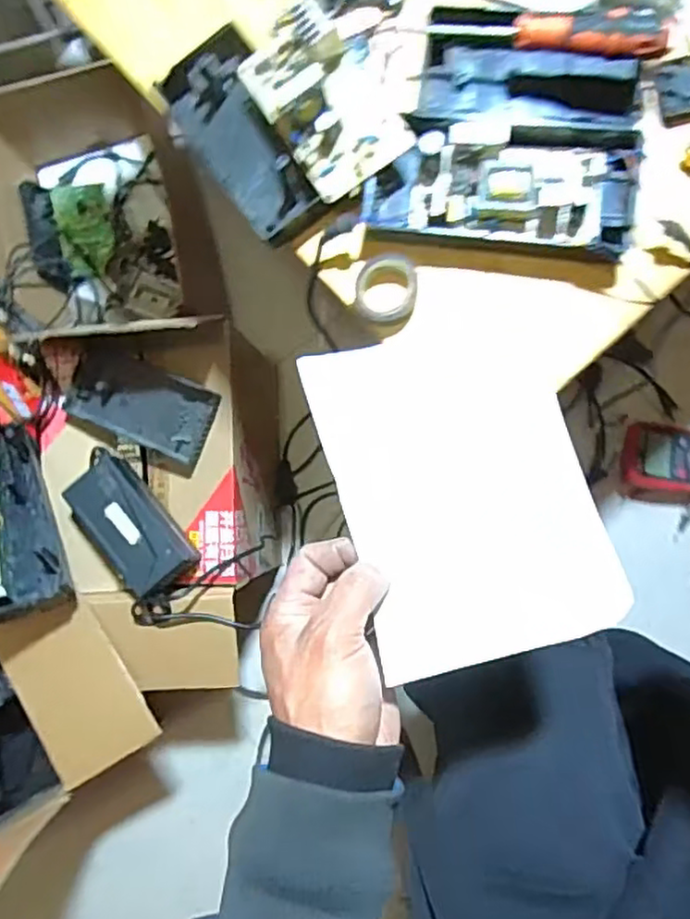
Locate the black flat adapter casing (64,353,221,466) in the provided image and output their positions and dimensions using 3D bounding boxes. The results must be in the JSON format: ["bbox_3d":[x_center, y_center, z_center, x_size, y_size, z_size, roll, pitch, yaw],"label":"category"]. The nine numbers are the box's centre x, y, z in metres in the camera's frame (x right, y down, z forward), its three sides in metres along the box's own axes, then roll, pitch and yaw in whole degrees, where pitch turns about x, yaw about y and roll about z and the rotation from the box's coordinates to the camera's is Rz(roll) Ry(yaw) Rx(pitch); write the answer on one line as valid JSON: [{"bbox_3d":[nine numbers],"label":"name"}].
[{"bbox_3d":[-0.239,-0.067,0.772,0.170,0.030,0.089,23,90,8],"label":"black flat adapter casing"}]

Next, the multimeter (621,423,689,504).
[{"bbox_3d":[0.497,0.011,0.940,0.190,0.050,0.107,9,88,8],"label":"multimeter"}]

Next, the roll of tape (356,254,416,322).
[{"bbox_3d":[0.029,-0.121,0.466,0.043,0.017,0.043,0,86,7],"label":"roll of tape"}]

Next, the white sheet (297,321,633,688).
[{"bbox_3d":[0.062,0.012,0.357,0.129,0.030,0.186,-16,75,7],"label":"white sheet"}]

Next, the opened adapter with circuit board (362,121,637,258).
[{"bbox_3d":[0.108,-0.184,0.454,0.183,0.037,0.089,10,88,8],"label":"opened adapter with circuit board"}]

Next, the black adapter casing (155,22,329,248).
[{"bbox_3d":[-0.076,-0.233,0.482,0.071,0.034,0.148,-30,83,4],"label":"black adapter casing"}]

